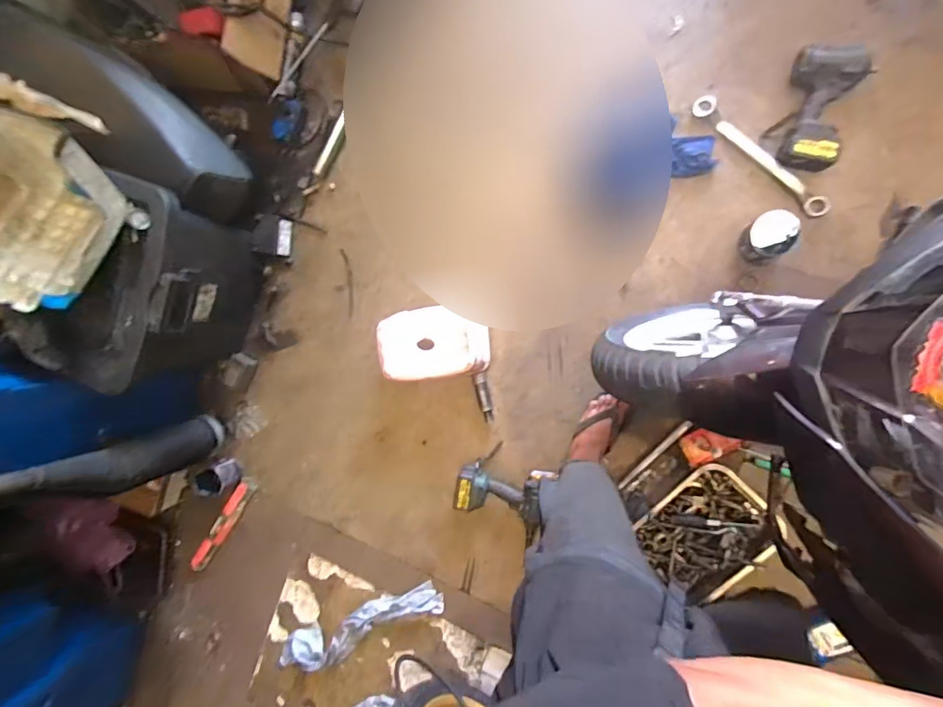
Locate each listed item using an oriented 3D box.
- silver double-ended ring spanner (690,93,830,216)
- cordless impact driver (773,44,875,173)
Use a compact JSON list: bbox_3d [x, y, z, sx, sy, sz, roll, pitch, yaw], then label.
[{"bbox_3d":[0.718,-0.490,1.178,0.411,0.021,0.049,44,101,5],"label":"silver double-ended ring spanner"},{"bbox_3d":[0.829,-0.585,1.113,0.141,0.062,0.272,13,97,10],"label":"cordless impact driver"}]

